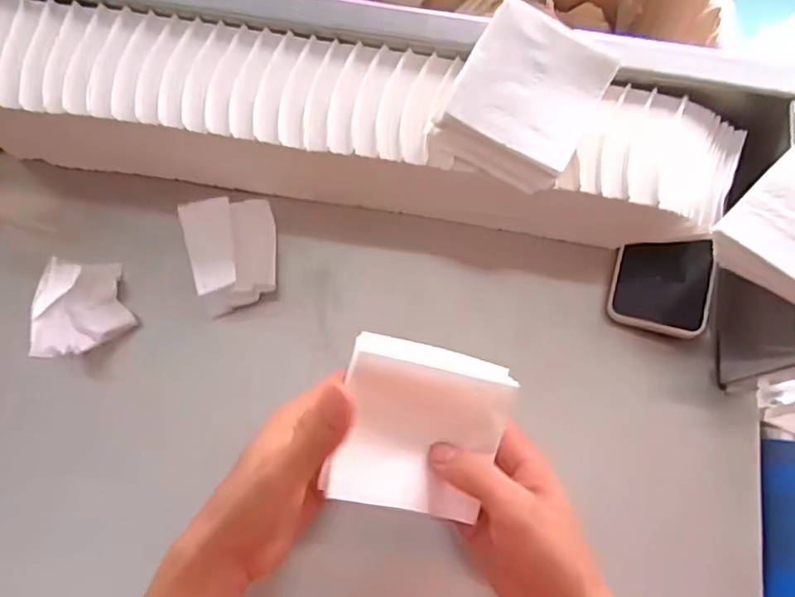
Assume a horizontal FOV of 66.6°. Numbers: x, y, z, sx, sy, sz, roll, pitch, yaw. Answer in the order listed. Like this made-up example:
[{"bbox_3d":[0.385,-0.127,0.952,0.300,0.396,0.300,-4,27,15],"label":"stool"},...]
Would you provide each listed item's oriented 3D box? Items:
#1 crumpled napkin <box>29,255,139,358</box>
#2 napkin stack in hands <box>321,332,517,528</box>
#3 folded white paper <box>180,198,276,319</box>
[{"bbox_3d":[-0.242,0.003,0.462,0.052,0.053,0.078,-16,74,-6],"label":"crumpled napkin"},{"bbox_3d":[0.013,0.075,0.351,0.093,0.022,0.092,16,86,-7],"label":"napkin stack in hands"},{"bbox_3d":[-0.132,-0.040,0.490,0.067,0.037,0.091,-16,74,-6],"label":"folded white paper"}]

